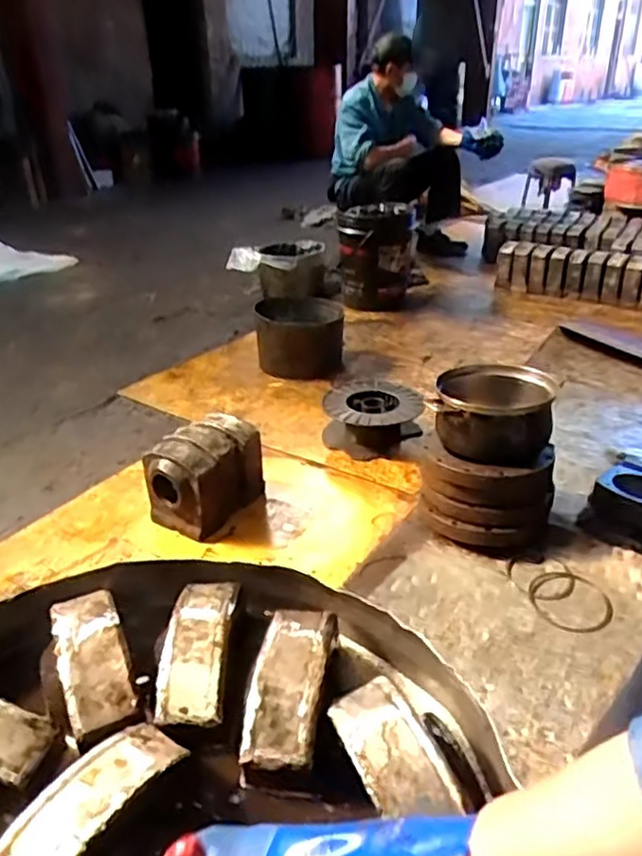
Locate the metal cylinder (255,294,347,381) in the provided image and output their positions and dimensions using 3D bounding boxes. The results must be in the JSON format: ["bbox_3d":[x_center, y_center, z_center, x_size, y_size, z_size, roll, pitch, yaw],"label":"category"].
[{"bbox_3d":[-0.063,-0.255,1.938,0.249,0.171,0.233,1,29,0],"label":"metal cylinder"}]

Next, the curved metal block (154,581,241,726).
[{"bbox_3d":[-0.114,0.200,0.628,0.059,0.034,0.147,1,29,1],"label":"curved metal block"}]

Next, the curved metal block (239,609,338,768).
[{"bbox_3d":[-0.026,0.220,0.590,0.060,0.042,0.148,6,29,10],"label":"curved metal block"}]

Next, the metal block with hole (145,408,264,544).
[{"bbox_3d":[-0.234,0.088,1.383,0.156,0.150,0.205,19,38,34],"label":"metal block with hole"}]

